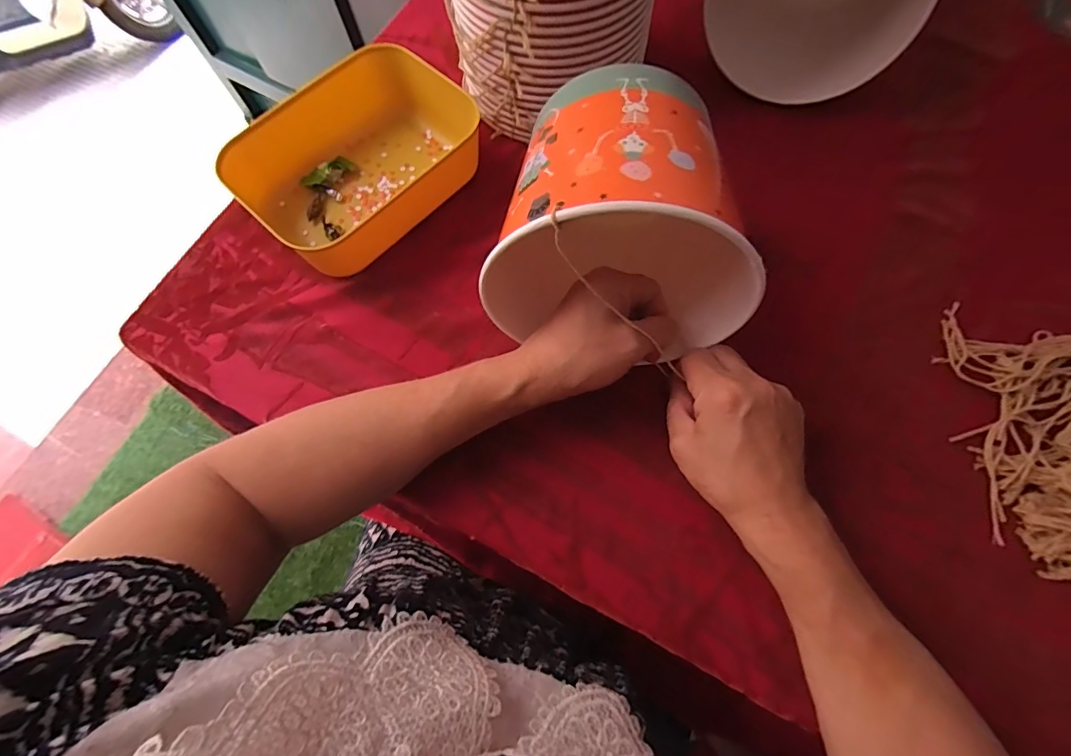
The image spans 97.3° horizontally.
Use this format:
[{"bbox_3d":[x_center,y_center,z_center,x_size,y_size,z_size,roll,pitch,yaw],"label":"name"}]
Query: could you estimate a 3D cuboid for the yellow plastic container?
[{"bbox_3d":[-0.146,-0.179,0.396,0.136,0.054,0.175,42,77,14],"label":"yellow plastic container"}]

